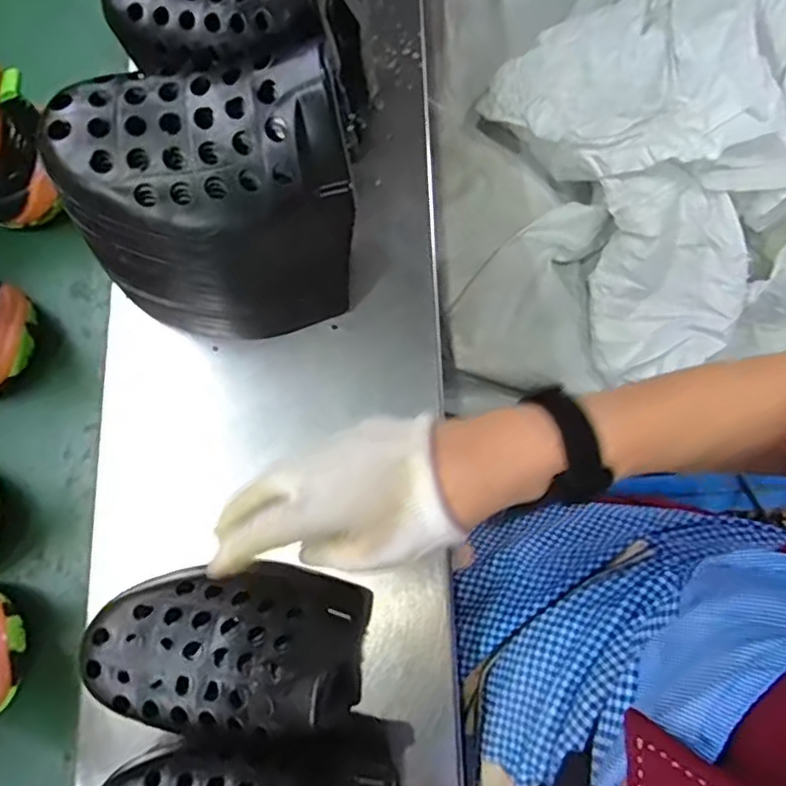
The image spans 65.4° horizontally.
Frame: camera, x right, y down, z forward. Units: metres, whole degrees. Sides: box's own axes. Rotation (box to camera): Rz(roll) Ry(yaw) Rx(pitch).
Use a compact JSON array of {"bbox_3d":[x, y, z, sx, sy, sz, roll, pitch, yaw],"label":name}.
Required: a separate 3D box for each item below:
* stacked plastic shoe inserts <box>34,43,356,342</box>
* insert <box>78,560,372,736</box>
[{"bbox_3d":[-0.101,-0.102,0.350,0.157,0.139,0.090,-1,77,1],"label":"stacked plastic shoe inserts"},{"bbox_3d":[-0.094,0.137,0.326,0.144,0.042,0.092,-3,60,1],"label":"insert"}]

